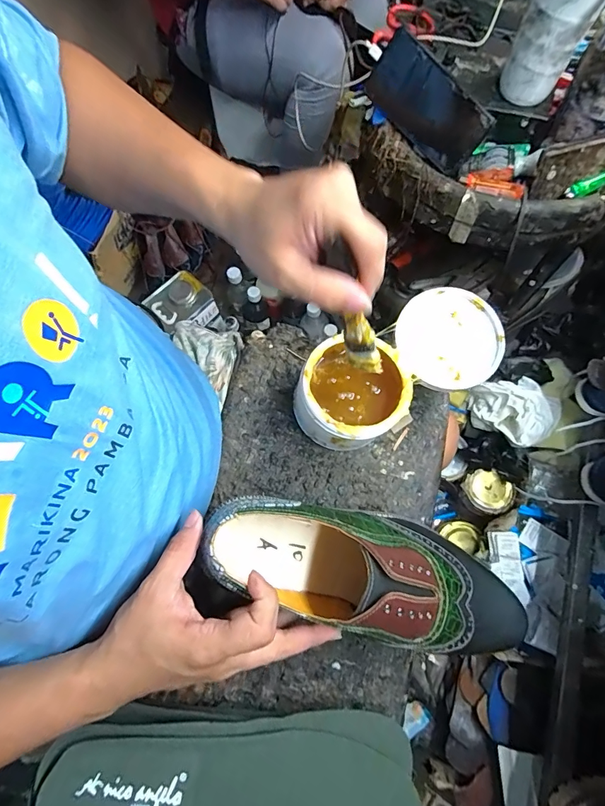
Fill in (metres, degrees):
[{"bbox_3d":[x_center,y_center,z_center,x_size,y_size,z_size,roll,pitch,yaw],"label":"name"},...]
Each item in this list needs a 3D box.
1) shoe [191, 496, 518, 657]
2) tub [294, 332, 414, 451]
[{"bbox_3d":[0.068,0.141,0.325,0.271,0.087,0.085,17,72,-2],"label":"shoe"},{"bbox_3d":[0.052,-0.007,0.406,0.101,0.073,0.107,-1,71,2],"label":"tub"}]

